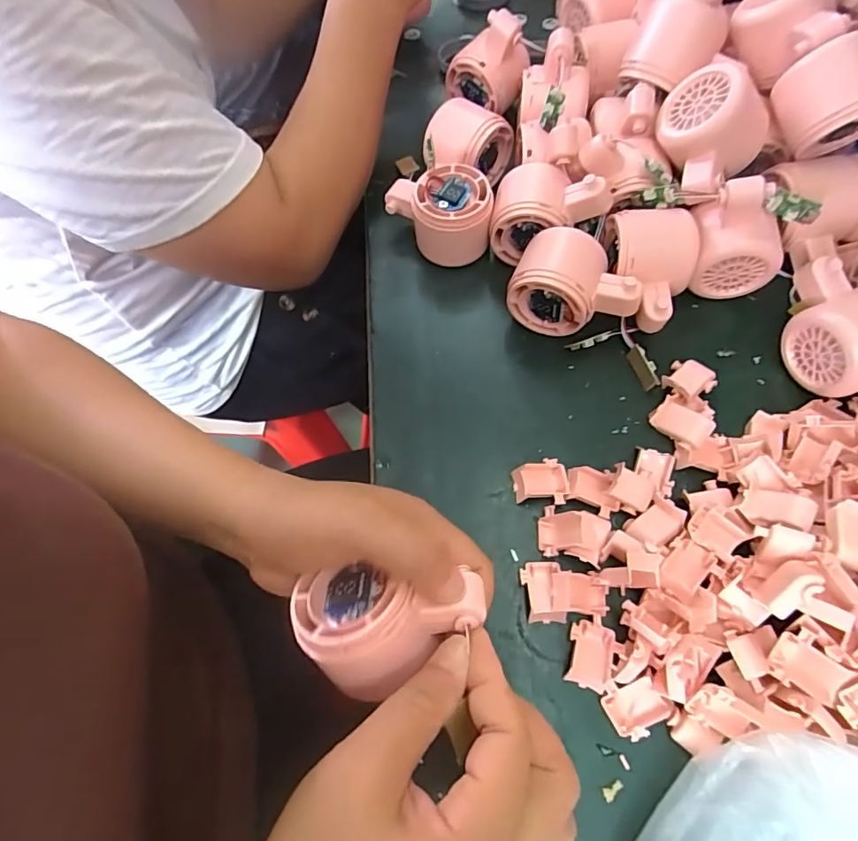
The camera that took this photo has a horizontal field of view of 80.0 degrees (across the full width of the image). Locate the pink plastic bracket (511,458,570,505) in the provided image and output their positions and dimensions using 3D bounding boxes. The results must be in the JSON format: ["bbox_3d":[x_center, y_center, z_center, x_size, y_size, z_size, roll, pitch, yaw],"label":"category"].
[{"bbox_3d":[0.070,0.038,0.320,0.034,0.008,0.027,-5,67,3],"label":"pink plastic bracket"}]

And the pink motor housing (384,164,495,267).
[{"bbox_3d":[0.007,-0.153,0.391,0.082,0.054,0.060,7,68,8],"label":"pink motor housing"}]

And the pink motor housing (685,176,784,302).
[{"bbox_3d":[0.205,-0.122,0.336,0.052,0.073,0.047,0,67,6],"label":"pink motor housing"}]

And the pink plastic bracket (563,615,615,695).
[{"bbox_3d":[0.088,0.126,0.279,0.022,0.010,0.037,15,70,11],"label":"pink plastic bracket"}]

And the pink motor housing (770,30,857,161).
[{"bbox_3d":[0.260,-0.204,0.326,0.056,0.054,0.049,-12,67,1],"label":"pink motor housing"}]

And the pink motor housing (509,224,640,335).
[{"bbox_3d":[0.100,-0.091,0.351,0.083,0.053,0.054,18,70,13],"label":"pink motor housing"}]

